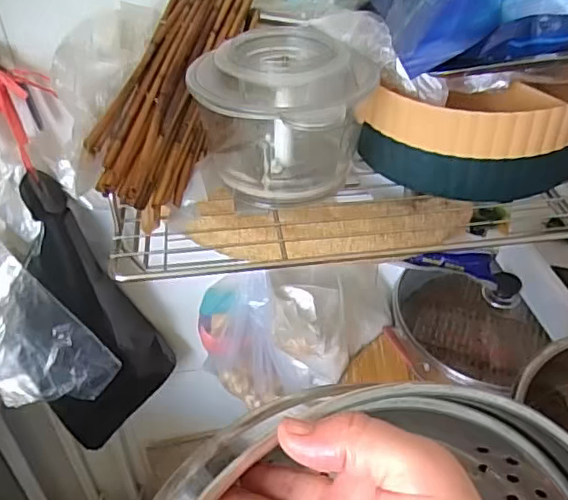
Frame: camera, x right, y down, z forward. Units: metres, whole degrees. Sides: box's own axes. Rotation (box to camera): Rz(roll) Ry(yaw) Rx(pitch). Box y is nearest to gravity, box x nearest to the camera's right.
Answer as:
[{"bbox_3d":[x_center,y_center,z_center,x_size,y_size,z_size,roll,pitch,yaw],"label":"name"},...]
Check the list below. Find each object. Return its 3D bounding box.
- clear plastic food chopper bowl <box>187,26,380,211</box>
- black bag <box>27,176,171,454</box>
[{"bbox_3d":[-0.001,-0.120,0.542,0.153,0.124,0.129,12,42,16],"label":"clear plastic food chopper bowl"},{"bbox_3d":[-0.277,0.096,0.857,0.196,0.405,0.102,-25,45,-25],"label":"black bag"}]

